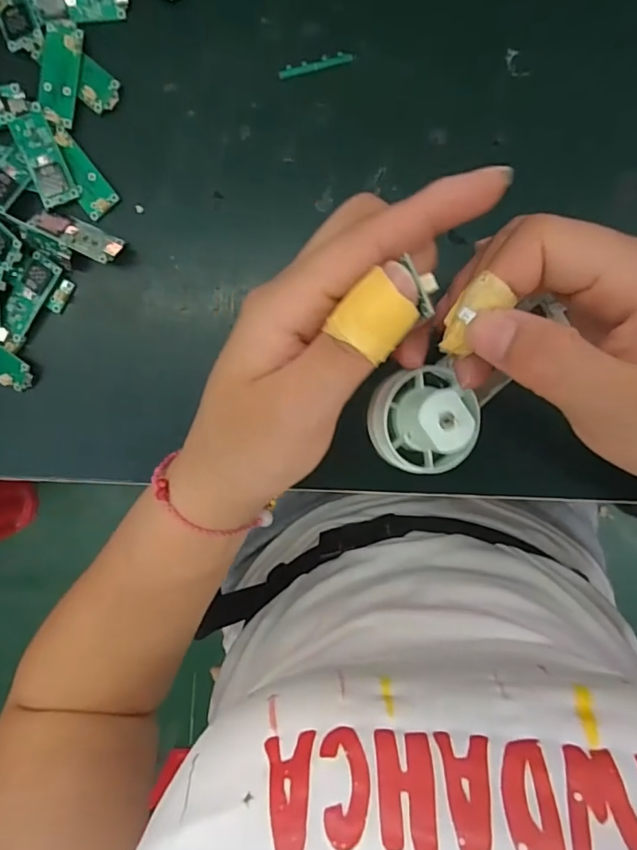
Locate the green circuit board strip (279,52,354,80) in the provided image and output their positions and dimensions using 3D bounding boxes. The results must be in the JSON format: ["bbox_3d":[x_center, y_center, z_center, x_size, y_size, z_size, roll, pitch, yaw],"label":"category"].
[{"bbox_3d":[-0.002,-0.183,0.259,0.037,0.004,0.006,-12,97,4],"label":"green circuit board strip"}]

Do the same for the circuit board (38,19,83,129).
[{"bbox_3d":[-0.132,-0.179,0.262,0.019,0.004,0.047,12,97,2],"label":"circuit board"}]

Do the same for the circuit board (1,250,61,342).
[{"bbox_3d":[-0.157,-0.069,0.279,0.017,0.004,0.048,33,97,-1],"label":"circuit board"}]

